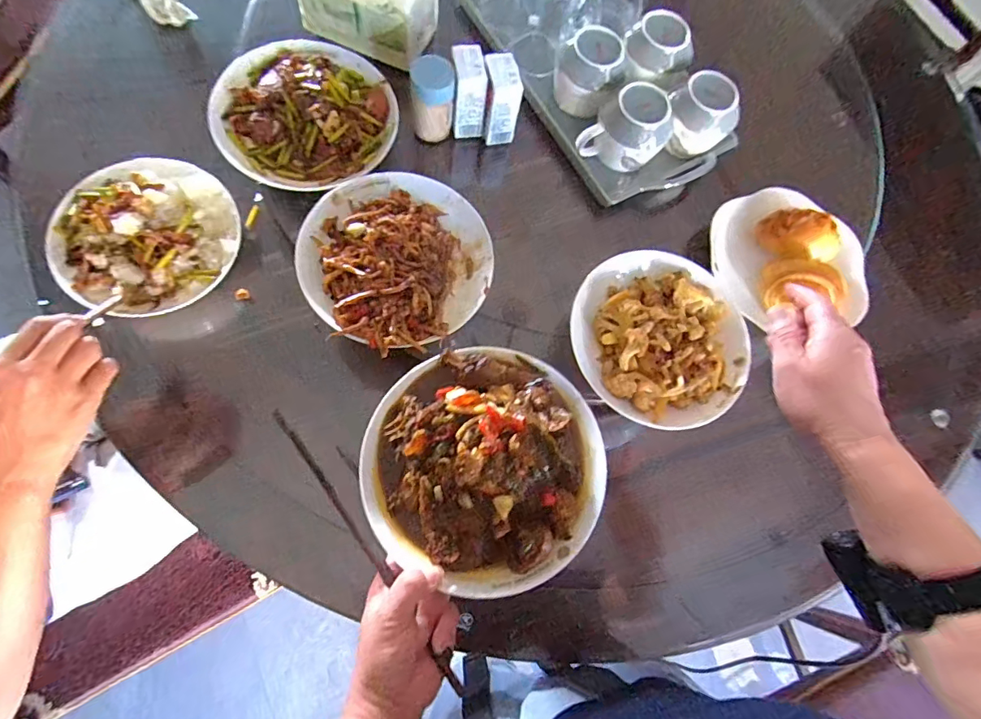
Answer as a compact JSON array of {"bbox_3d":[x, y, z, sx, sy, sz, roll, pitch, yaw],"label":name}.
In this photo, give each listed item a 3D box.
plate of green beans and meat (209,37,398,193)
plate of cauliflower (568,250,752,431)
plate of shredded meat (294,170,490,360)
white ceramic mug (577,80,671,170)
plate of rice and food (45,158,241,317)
[{"bbox_3d":[-0.209,-0.288,0.549,0.191,0.048,0.188,0,73,1],"label":"plate of green beans and meat"},{"bbox_3d":[0.187,-0.024,0.523,0.192,0.039,0.191,0,73,1],"label":"plate of cauliflower"},{"bbox_3d":[-0.098,-0.108,0.511,0.192,0.062,0.195,0,73,1],"label":"plate of shredded meat"},{"bbox_3d":[0.161,-0.275,0.574,0.091,0.068,0.078,-37,76,-10],"label":"white ceramic mug"},{"bbox_3d":[-0.396,-0.147,0.550,0.179,0.053,0.191,0,73,1],"label":"plate of rice and food"}]

